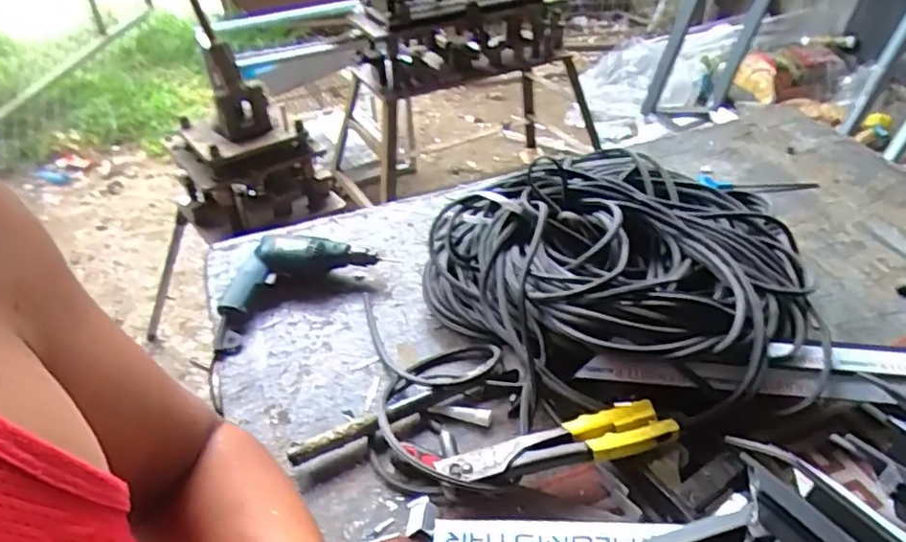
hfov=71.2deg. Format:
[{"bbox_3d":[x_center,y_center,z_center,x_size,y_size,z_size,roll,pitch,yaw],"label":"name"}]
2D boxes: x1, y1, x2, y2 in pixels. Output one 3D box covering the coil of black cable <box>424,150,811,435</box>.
[{"bbox_3d":[0.203,-0.001,0.808,0.394,0.130,0.413,0,40,0],"label":"coil of black cable"}]

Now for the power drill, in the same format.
[{"bbox_3d":[-0.225,-0.011,0.952,0.264,0.063,0.095,-17,43,-18],"label":"power drill"}]

